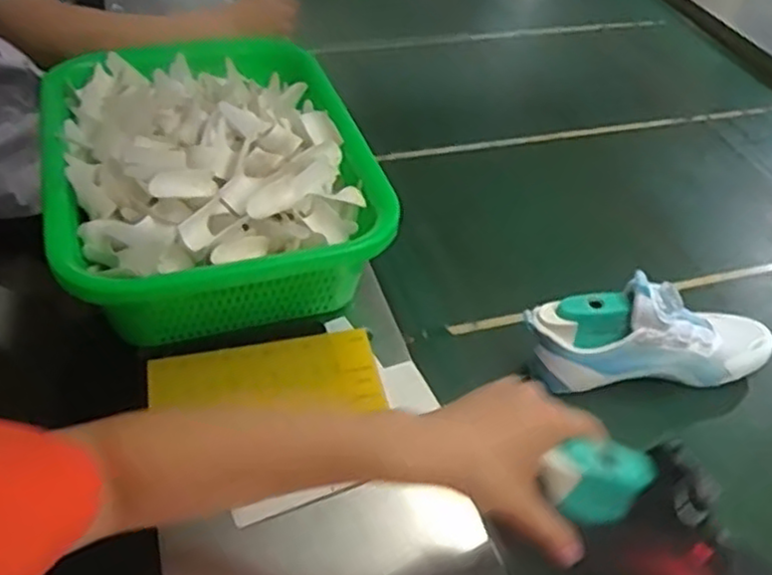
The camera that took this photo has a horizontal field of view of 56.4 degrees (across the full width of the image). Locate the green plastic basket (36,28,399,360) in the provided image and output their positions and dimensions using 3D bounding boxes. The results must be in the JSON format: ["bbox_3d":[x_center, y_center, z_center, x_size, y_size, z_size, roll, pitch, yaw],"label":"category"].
[{"bbox_3d":[-0.183,-0.120,0.747,0.291,0.118,0.407,-11,46,-18],"label":"green plastic basket"}]

